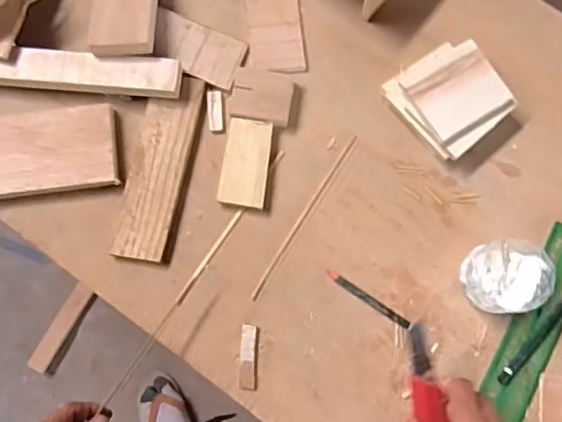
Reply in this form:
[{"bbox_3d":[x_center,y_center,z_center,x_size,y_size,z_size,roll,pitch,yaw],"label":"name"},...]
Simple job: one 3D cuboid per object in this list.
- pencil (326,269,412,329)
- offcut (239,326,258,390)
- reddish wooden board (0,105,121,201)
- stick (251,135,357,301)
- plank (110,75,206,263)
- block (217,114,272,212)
[{"bbox_3d":[0.085,0.086,0.576,0.092,0.004,0.010,33,80,6],"label":"pencil"},{"bbox_3d":[-0.031,0.139,0.565,0.016,0.004,0.059,1,78,0],"label":"offcut"},{"bbox_3d":[-0.264,-0.055,0.591,0.195,0.016,0.083,-8,78,-2],"label":"reddish wooden board"},{"bbox_3d":[0.024,0.004,0.593,0.007,0.004,0.193,32,80,6],"label":"stick"},{"bbox_3d":[-0.122,-0.045,0.595,0.052,0.010,0.188,11,78,2],"label":"plank"},{"bbox_3d":[-0.035,-0.048,0.599,0.046,0.015,0.087,9,78,2],"label":"block"}]

